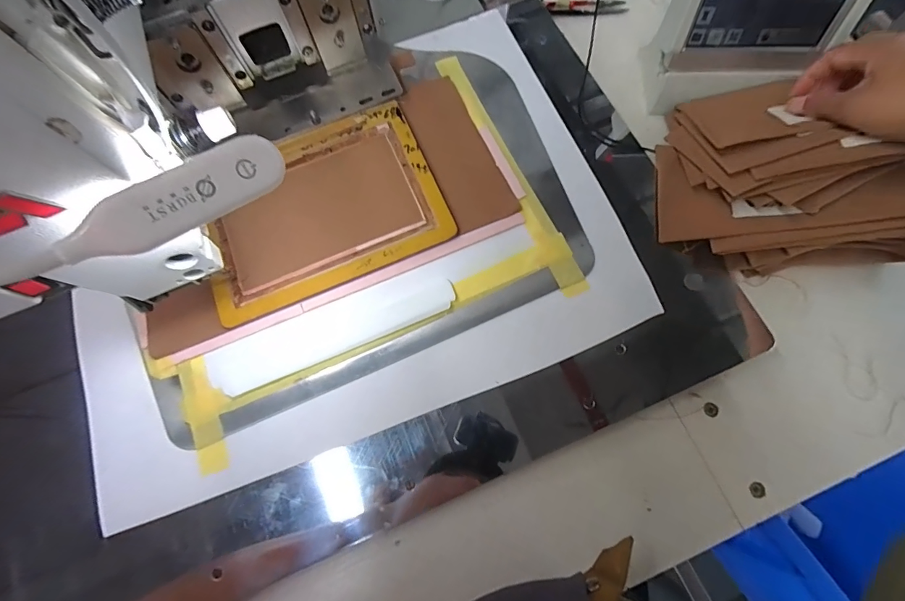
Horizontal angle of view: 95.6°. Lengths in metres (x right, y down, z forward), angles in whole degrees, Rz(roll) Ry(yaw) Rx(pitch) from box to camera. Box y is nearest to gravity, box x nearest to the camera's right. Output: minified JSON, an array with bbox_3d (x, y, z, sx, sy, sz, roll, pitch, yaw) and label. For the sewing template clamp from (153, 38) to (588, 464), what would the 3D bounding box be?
[{"bbox_3d":[-0.095,-0.070,0.391,0.410,0.010,0.273,-24,73,-7],"label":"sewing template clamp"}]

